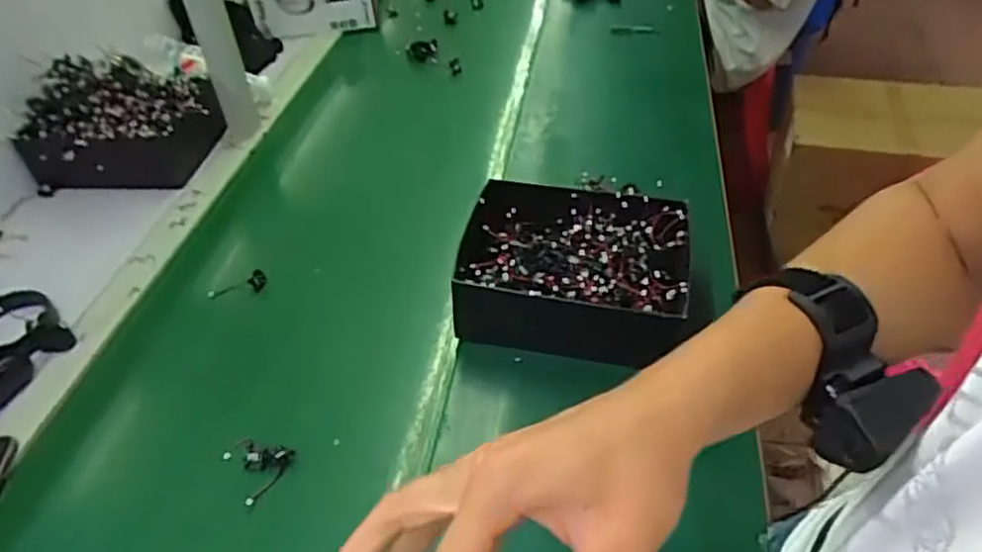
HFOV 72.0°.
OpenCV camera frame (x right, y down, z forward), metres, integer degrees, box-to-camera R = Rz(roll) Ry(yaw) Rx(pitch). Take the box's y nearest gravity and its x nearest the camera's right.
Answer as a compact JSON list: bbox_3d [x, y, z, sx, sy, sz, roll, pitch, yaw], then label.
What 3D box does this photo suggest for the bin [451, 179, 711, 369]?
[{"bbox_3d":[0.090,-0.003,0.740,0.249,0.090,0.198,1,44,6],"label":"bin"}]

